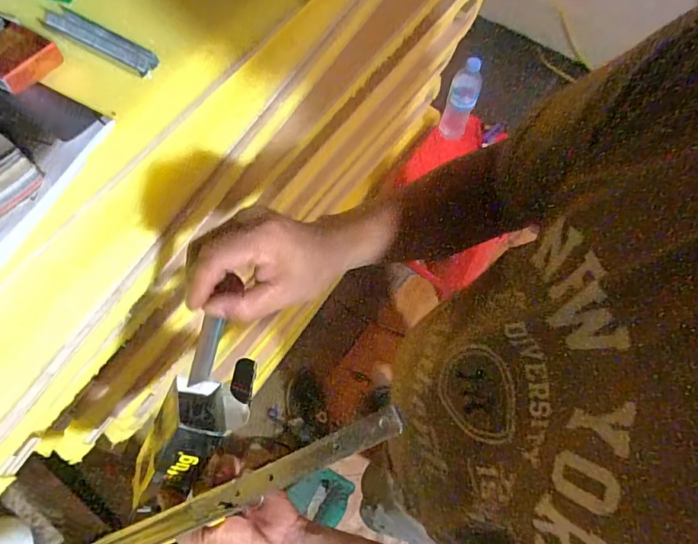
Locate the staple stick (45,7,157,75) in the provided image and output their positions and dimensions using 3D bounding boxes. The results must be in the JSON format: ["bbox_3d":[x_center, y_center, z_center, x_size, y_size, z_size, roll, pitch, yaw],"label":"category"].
[{"bbox_3d":[-0.212,-0.199,0.392,0.113,0.007,0.024,30,73,12],"label":"staple stick"}]

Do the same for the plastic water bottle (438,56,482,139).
[{"bbox_3d":[0.259,-0.388,1.089,0.069,0.220,0.070,13,70,6],"label":"plastic water bottle"}]

